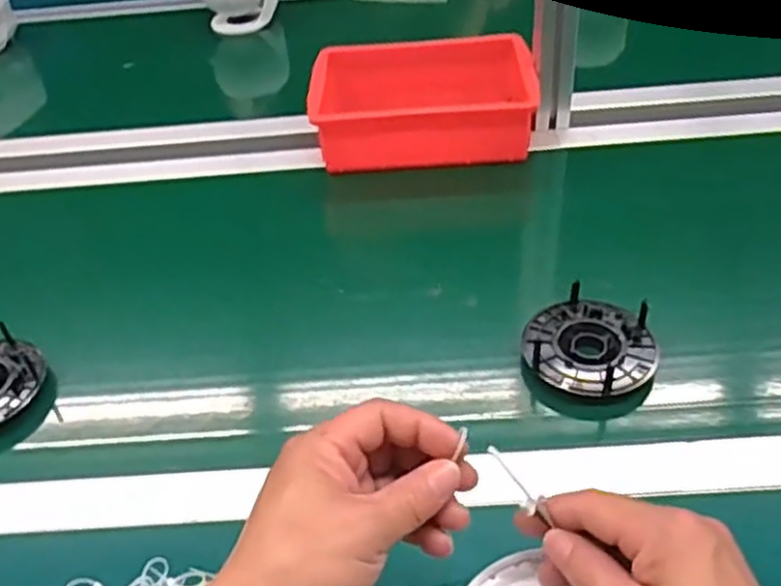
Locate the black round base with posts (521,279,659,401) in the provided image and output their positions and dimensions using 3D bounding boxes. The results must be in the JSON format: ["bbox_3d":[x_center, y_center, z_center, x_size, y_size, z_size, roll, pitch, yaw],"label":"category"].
[{"bbox_3d":[0.158,0.046,0.614,0.099,0.042,0.099,1,43,7],"label":"black round base with posts"}]

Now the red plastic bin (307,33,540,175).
[{"bbox_3d":[0.037,-0.213,0.875,0.245,0.081,0.159,-3,42,3],"label":"red plastic bin"}]

